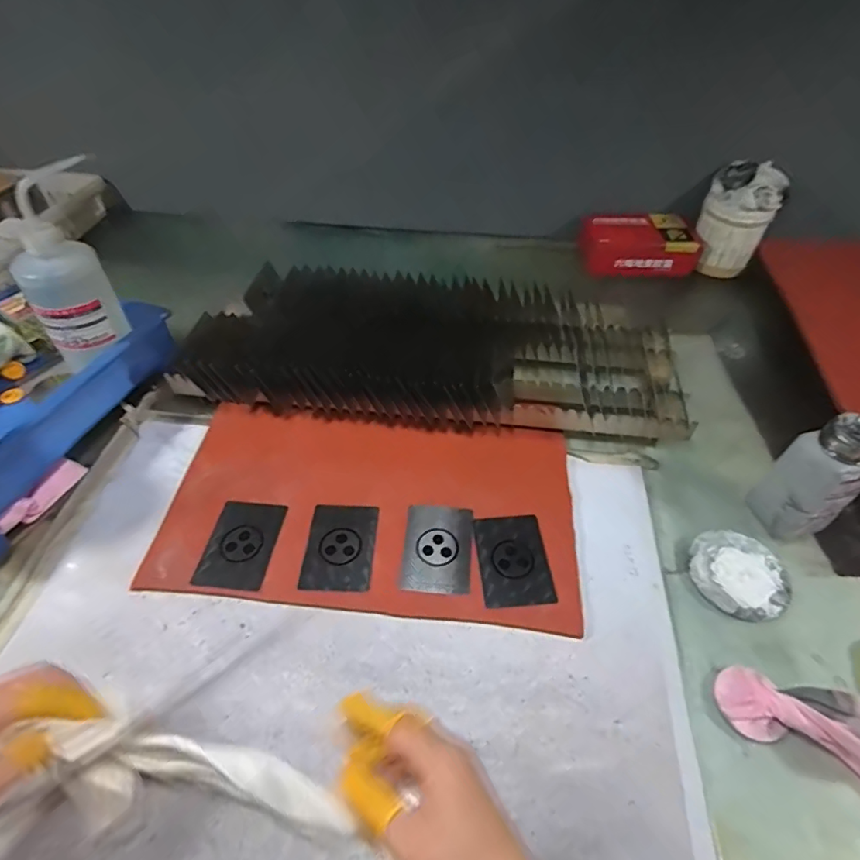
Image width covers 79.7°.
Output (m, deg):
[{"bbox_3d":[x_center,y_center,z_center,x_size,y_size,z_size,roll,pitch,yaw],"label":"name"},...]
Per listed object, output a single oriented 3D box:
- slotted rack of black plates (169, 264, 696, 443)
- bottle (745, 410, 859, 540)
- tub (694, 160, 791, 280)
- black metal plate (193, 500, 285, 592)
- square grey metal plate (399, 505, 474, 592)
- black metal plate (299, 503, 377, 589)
[{"bbox_3d":[0.006,-0.095,0.572,0.544,0.102,0.176,3,49,4],"label":"slotted rack of black plates"},{"bbox_3d":[0.332,0.044,0.447,0.052,0.122,0.057,-17,51,-13],"label":"bottle"},{"bbox_3d":[0.452,-0.309,0.765,0.094,0.122,0.101,23,52,19],"label":"tub"},{"bbox_3d":[-0.170,0.103,0.468,0.058,0.005,0.086,7,46,1],"label":"black metal plate"},{"bbox_3d":[0.007,0.106,0.463,0.061,0.004,0.082,3,49,4],"label":"square grey metal plate"},{"bbox_3d":[-0.081,0.104,0.466,0.060,0.004,0.084,1,49,2],"label":"black metal plate"}]

